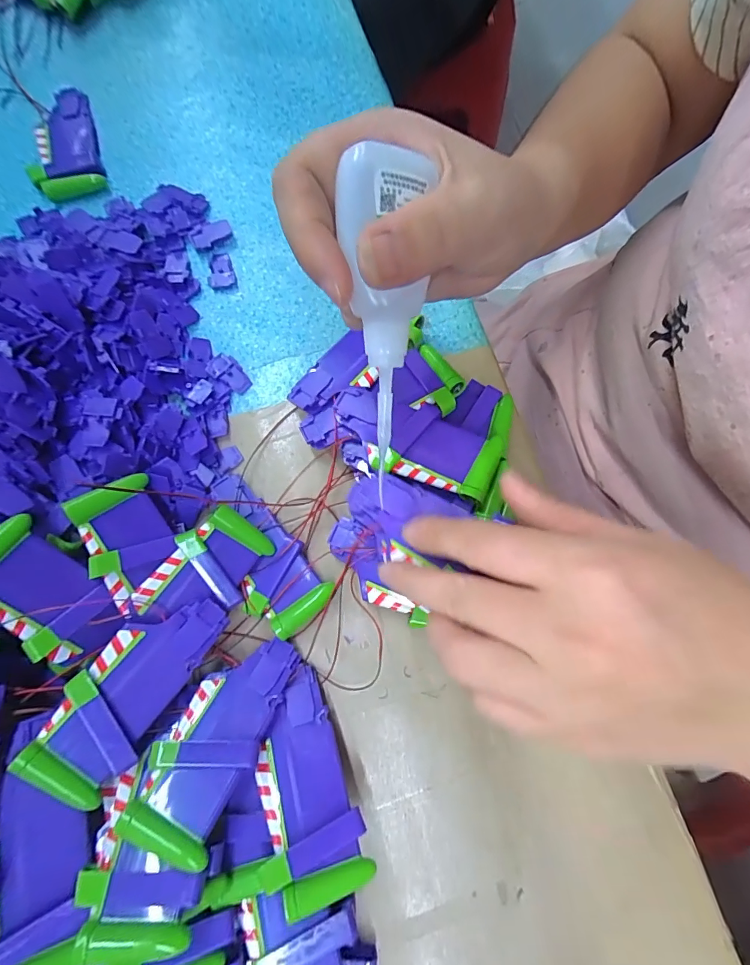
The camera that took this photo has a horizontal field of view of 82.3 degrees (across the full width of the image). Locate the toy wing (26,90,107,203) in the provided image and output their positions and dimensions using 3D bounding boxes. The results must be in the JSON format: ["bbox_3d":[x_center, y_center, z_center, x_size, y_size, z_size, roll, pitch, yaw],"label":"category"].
[{"bbox_3d":[-0.210,-0.229,0.288,0.043,0.013,0.084,-17,78,-4],"label":"toy wing"}]

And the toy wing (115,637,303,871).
[{"bbox_3d":[-0.069,0.111,0.194,0.040,0.010,0.089,29,49,6],"label":"toy wing"}]

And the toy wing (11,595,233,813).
[{"bbox_3d":[-0.107,0.091,0.192,0.040,0.006,0.091,46,60,-20],"label":"toy wing"}]

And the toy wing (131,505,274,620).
[{"bbox_3d":[-0.085,0.045,0.216,0.062,0.015,0.041,-48,123,0],"label":"toy wing"}]

